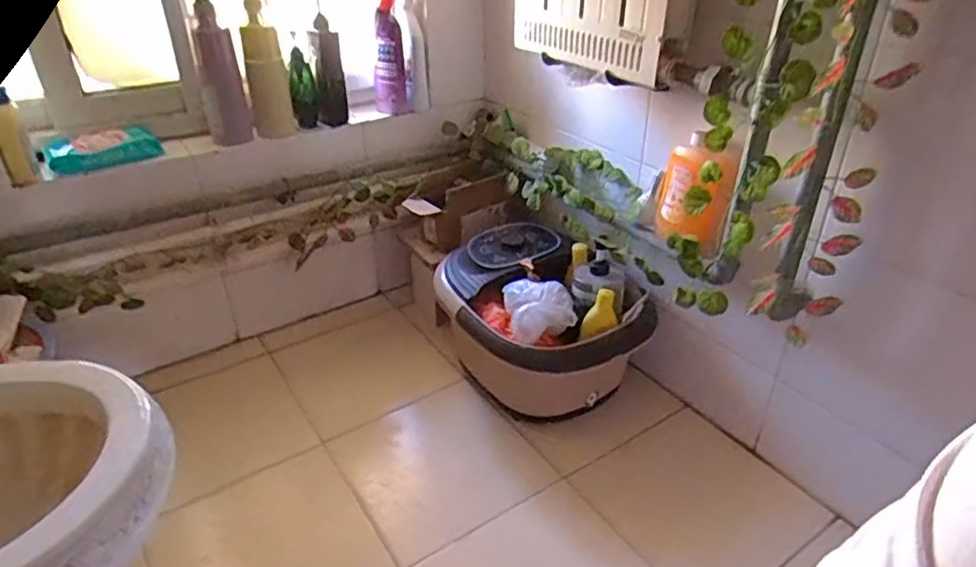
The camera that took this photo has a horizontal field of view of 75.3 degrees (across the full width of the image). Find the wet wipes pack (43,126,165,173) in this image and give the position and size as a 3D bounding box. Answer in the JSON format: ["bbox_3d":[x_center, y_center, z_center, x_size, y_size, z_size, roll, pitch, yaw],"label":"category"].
[{"bbox_3d":[-0.656,-0.232,1.073,0.176,0.034,0.091,-25,40,-34],"label":"wet wipes pack"}]

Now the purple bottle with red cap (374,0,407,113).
[{"bbox_3d":[-0.204,-0.462,1.302,0.066,0.231,0.046,-3,32,-5],"label":"purple bottle with red cap"}]

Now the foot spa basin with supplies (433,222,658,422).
[{"bbox_3d":[0.088,0.078,1.162,0.282,0.235,0.343,-20,39,-29],"label":"foot spa basin with supplies"}]

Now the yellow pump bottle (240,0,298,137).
[{"bbox_3d":[-0.402,-0.405,1.148,0.070,0.267,0.049,-7,33,-11],"label":"yellow pump bottle"}]

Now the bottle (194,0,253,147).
[{"bbox_3d":[-0.481,-0.376,1.130,0.072,0.249,0.058,-13,34,-20],"label":"bottle"}]

